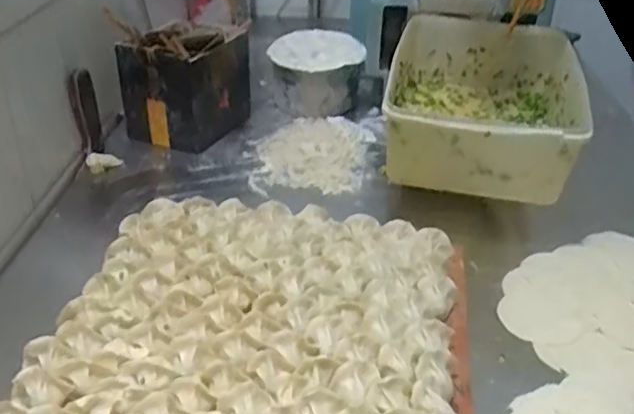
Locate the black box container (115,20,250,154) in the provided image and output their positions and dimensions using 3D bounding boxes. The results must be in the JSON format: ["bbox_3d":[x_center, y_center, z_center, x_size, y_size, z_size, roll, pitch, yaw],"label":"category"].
[{"bbox_3d":[-0.180,-0.179,0.896,0.130,0.152,0.144,15,36,21],"label":"black box container"}]

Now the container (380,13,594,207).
[{"bbox_3d":[0.199,-0.129,0.781,0.209,0.093,0.333,6,34,9],"label":"container"}]

